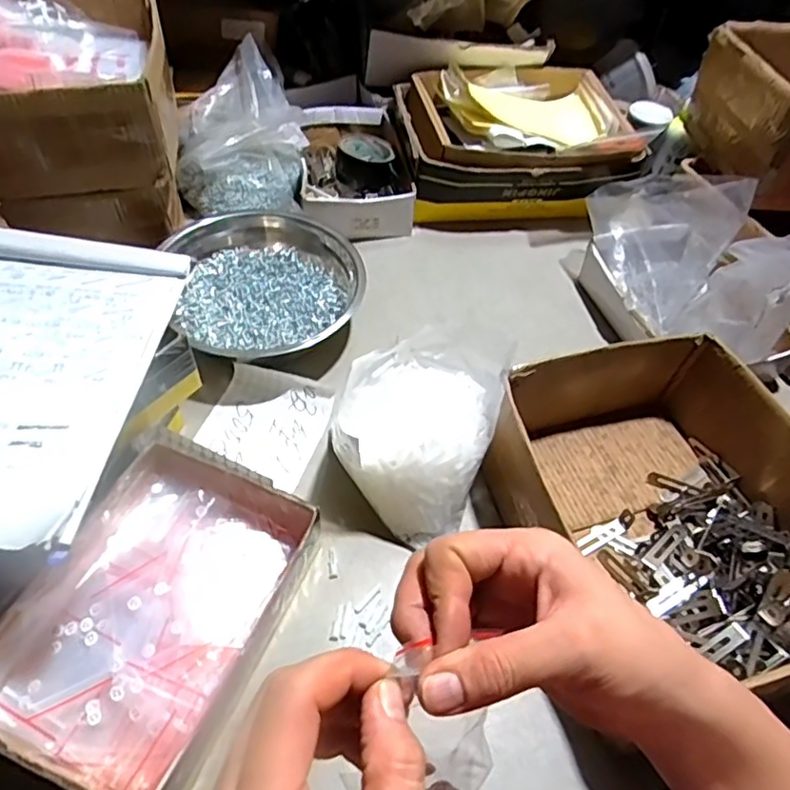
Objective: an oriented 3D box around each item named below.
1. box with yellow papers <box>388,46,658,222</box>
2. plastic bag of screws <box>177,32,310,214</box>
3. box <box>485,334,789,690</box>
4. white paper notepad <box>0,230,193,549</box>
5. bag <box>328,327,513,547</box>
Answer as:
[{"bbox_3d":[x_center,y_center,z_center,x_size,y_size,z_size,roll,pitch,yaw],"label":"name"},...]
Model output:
[{"bbox_3d":[0.179,-0.397,0.931,0.342,0.128,0.253,1,52,-4],"label":"box with yellow papers"},{"bbox_3d":[-0.219,-0.366,0.850,0.177,0.139,0.193,-7,53,-10],"label":"plastic bag of screws"},{"bbox_3d":[0.253,0.106,0.574,0.272,0.116,0.323,-16,55,-17],"label":"box"},{"bbox_3d":[-0.316,-0.023,0.492,0.221,0.014,0.298,6,52,-1],"label":"white paper notepad"},{"bbox_3d":[0.016,0.032,0.612,0.159,0.113,0.197,14,52,5],"label":"bag"}]

